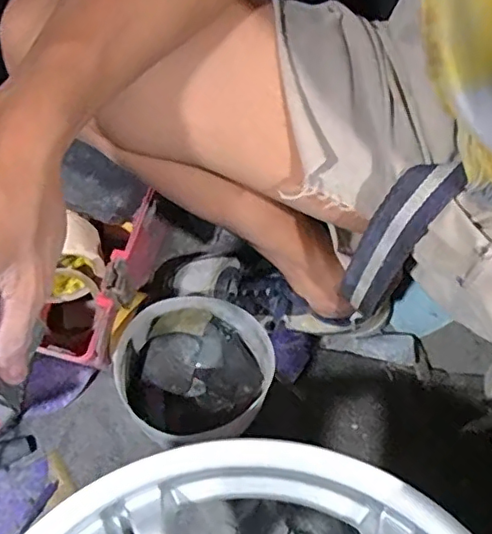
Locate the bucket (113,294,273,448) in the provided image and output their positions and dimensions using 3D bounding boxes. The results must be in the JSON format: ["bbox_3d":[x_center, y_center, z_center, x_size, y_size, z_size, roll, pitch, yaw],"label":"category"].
[{"bbox_3d":[-0.055,0.117,0.631,0.155,0.091,0.158,1,69,-2],"label":"bucket"}]

